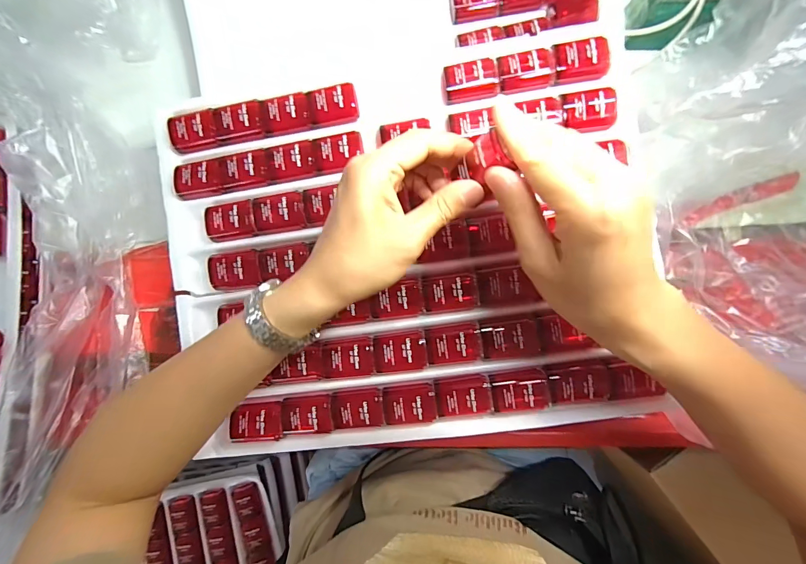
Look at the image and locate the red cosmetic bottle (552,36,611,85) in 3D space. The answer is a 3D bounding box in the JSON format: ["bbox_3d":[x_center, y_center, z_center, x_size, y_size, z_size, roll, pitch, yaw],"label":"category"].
[{"bbox_3d":[0.139,-0.173,0.284,0.041,0.013,0.027,-4,88,4],"label":"red cosmetic bottle"}]

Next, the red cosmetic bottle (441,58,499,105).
[{"bbox_3d":[0.053,-0.161,0.290,0.043,0.012,0.031,-8,87,4],"label":"red cosmetic bottle"}]

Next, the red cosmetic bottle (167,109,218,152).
[{"bbox_3d":[-0.178,-0.130,0.308,0.043,0.011,0.028,-8,87,4],"label":"red cosmetic bottle"}]

